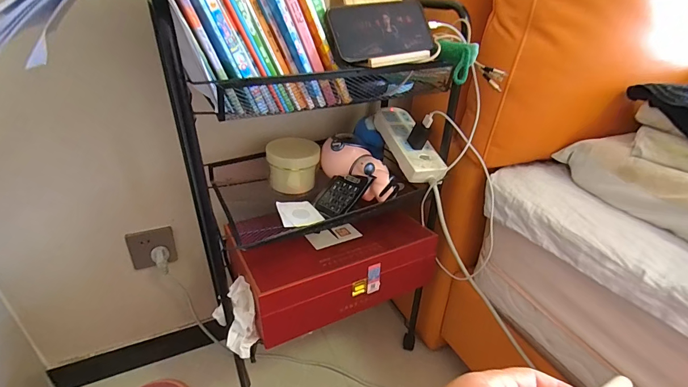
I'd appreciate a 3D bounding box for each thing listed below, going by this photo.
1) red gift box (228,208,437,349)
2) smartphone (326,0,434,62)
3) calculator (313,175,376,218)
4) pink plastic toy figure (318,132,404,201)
[{"bbox_3d":[-0.004,0.136,0.647,0.348,0.122,0.127,-14,34,-26],"label":"red gift box"},{"bbox_3d":[0.053,-0.219,0.472,0.150,0.087,0.012,-18,-6,-24],"label":"smartphone"},{"bbox_3d":[-0.003,0.000,0.623,0.077,0.015,0.097,28,72,41],"label":"calculator"},{"bbox_3d":[0.034,-0.046,0.658,0.169,0.073,0.103,39,44,22],"label":"pink plastic toy figure"}]

